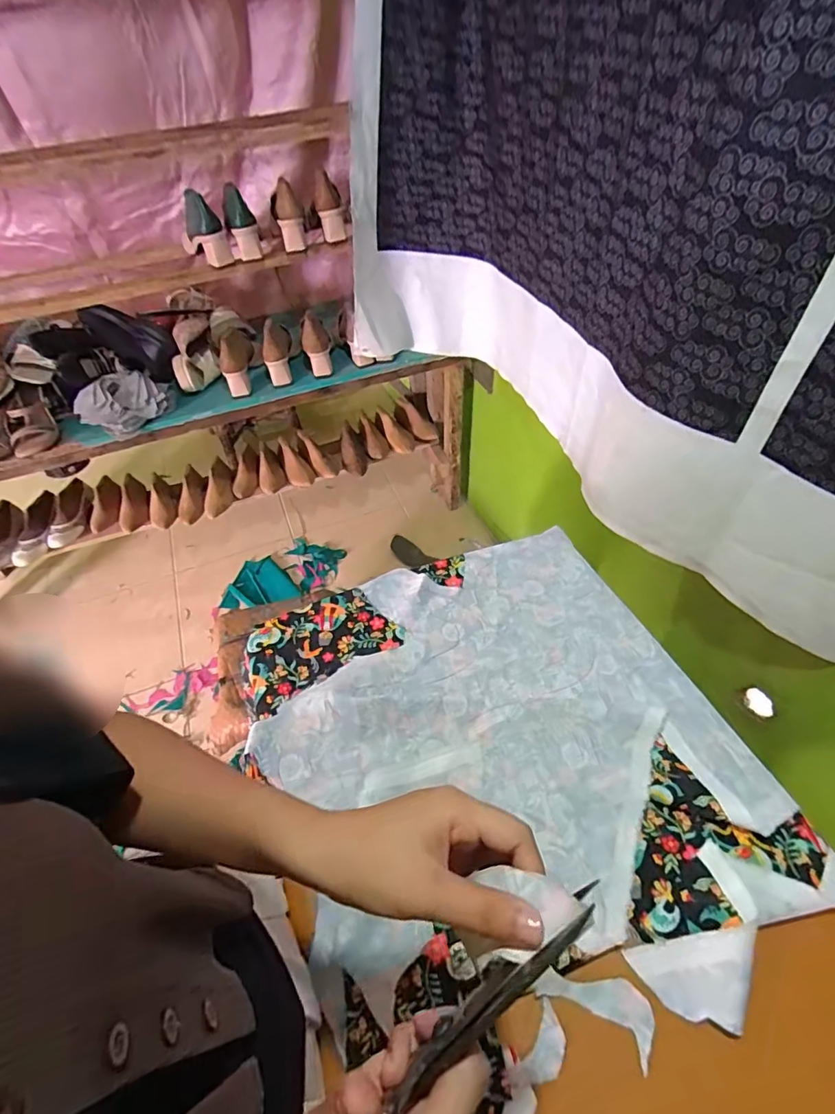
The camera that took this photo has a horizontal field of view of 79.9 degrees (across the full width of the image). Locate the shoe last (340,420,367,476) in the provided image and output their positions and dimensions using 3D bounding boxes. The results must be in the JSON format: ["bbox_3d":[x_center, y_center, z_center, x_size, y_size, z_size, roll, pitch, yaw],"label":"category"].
[{"bbox_3d":[-0.207,-0.339,1.599,0.076,0.062,0.252,-12,51,-5],"label":"shoe last"}]

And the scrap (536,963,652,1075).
[{"bbox_3d":[0.148,0.362,0.409,0.090,0.013,0.046,24,56,22],"label":"scrap"}]

